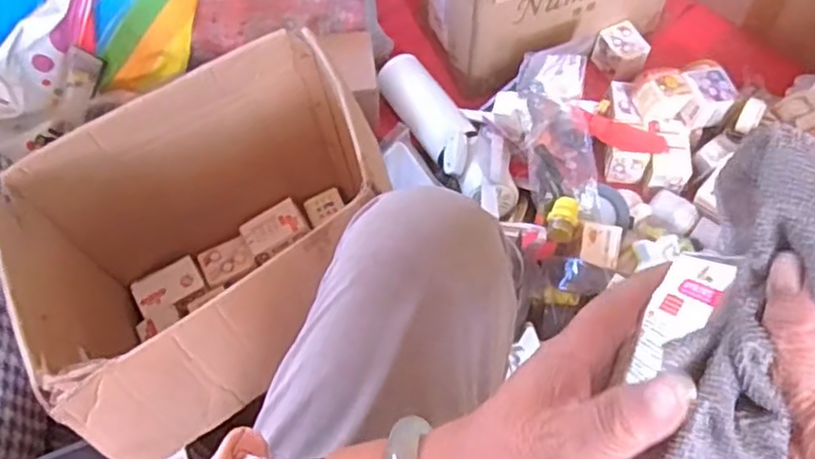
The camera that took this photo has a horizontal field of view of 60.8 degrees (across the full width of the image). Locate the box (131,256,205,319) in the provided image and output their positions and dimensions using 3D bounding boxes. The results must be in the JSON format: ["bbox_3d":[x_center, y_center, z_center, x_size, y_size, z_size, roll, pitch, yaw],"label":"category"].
[{"bbox_3d":[-0.298,0.071,0.861,0.080,0.016,0.048,-31,64,-14],"label":"box"}]

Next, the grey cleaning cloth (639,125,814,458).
[{"bbox_3d":[0.120,0.042,0.243,0.061,0.035,0.146,16,98,11],"label":"grey cleaning cloth"}]

